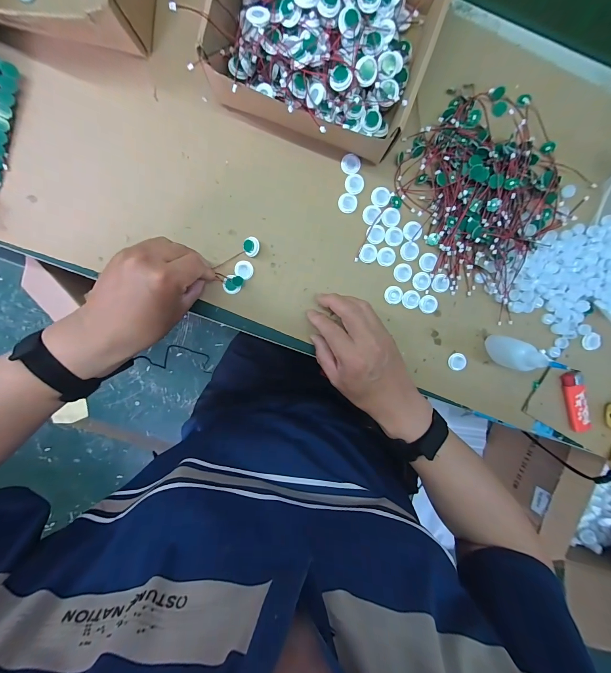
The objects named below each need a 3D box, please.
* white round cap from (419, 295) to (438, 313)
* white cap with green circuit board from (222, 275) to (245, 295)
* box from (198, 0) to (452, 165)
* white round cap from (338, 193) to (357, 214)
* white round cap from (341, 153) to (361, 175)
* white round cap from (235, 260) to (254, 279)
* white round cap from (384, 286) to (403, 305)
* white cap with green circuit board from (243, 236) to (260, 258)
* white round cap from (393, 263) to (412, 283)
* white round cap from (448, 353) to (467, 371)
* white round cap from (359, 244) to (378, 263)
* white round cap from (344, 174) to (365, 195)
[{"bbox_3d":[0.158,-0.041,0.376,0.022,0.004,0.023,0,97,-2],"label":"white round cap"},{"bbox_3d":[-0.090,-0.065,0.363,0.021,0.010,0.026,37,95,-6],"label":"white cap with green circuit board"},{"bbox_3d":[0.020,-0.318,0.304,0.213,0.069,0.187,17,97,-4],"label":"box"},{"bbox_3d":[0.052,-0.163,0.358,0.023,0.004,0.022,0,97,-2],"label":"white round cap"},{"bbox_3d":[0.055,-0.207,0.352,0.023,0.004,0.022,0,97,-2],"label":"white round cap"},{"bbox_3d":[-0.076,-0.084,0.367,0.023,0.005,0.021,0,97,-2],"label":"white round cap"},{"bbox_3d":[0.113,-0.053,0.375,0.022,0.004,0.022,0,97,-2],"label":"white round cap"},{"bbox_3d":[-0.065,-0.109,0.358,0.020,0.014,0.021,0,97,-2],"label":"white cap with green circuit board"},{"bbox_3d":[0.123,-0.080,0.370,0.023,0.004,0.023,0,97,-2],"label":"white round cap"},{"bbox_3d":[0.200,0.034,0.386,0.021,0.007,0.023,0,97,-2],"label":"white round cap"},{"bbox_3d":[0.079,-0.103,0.367,0.021,0.004,0.023,0,97,-2],"label":"white round cap"},{"bbox_3d":[0.059,-0.184,0.355,0.022,0.004,0.023,0,97,-2],"label":"white round cap"}]

